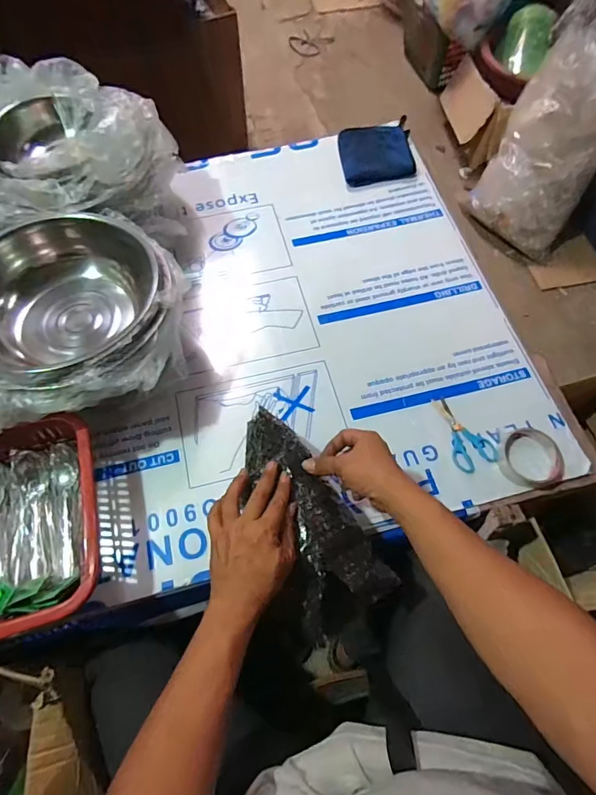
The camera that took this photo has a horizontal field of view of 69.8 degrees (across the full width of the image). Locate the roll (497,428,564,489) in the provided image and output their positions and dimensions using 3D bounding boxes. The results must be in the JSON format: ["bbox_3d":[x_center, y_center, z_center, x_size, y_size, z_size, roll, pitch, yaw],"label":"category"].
[{"bbox_3d":[0.334,0.087,0.619,0.087,0.020,0.088,0,66,-1],"label":"roll"}]

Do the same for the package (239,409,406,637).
[{"bbox_3d":[0.002,0.118,0.514,0.107,0.080,0.285,-23,52,-11],"label":"package"}]

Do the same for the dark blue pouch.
[{"bbox_3d":[0.160,-0.503,0.871,0.144,0.026,0.153,-6,67,-4],"label":"dark blue pouch"}]

